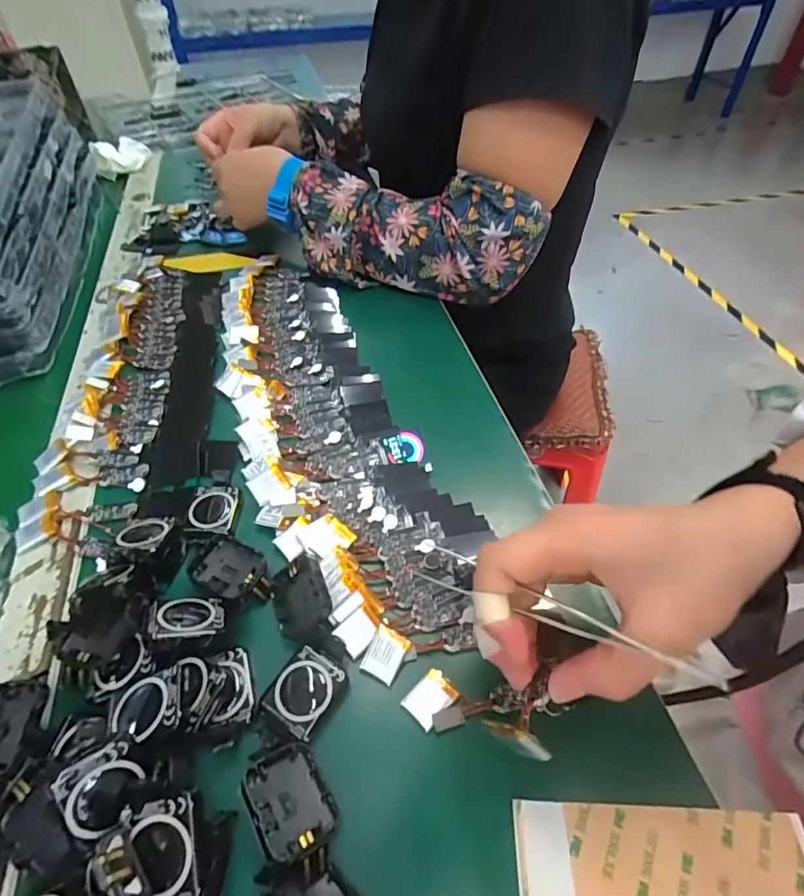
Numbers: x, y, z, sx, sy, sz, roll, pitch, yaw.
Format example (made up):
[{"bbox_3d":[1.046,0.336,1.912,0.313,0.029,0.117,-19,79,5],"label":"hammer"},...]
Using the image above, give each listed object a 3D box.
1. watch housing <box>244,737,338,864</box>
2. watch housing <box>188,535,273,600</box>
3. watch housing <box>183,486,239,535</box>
[{"bbox_3d":[-0.051,0.151,0.217,0.031,0.011,0.047,-10,37,-40],"label":"watch housing"},{"bbox_3d":[-0.098,0.071,0.290,0.048,0.007,0.030,20,53,13],"label":"watch housing"},{"bbox_3d":[-0.122,0.040,0.323,0.030,0.008,0.035,8,51,3],"label":"watch housing"}]

